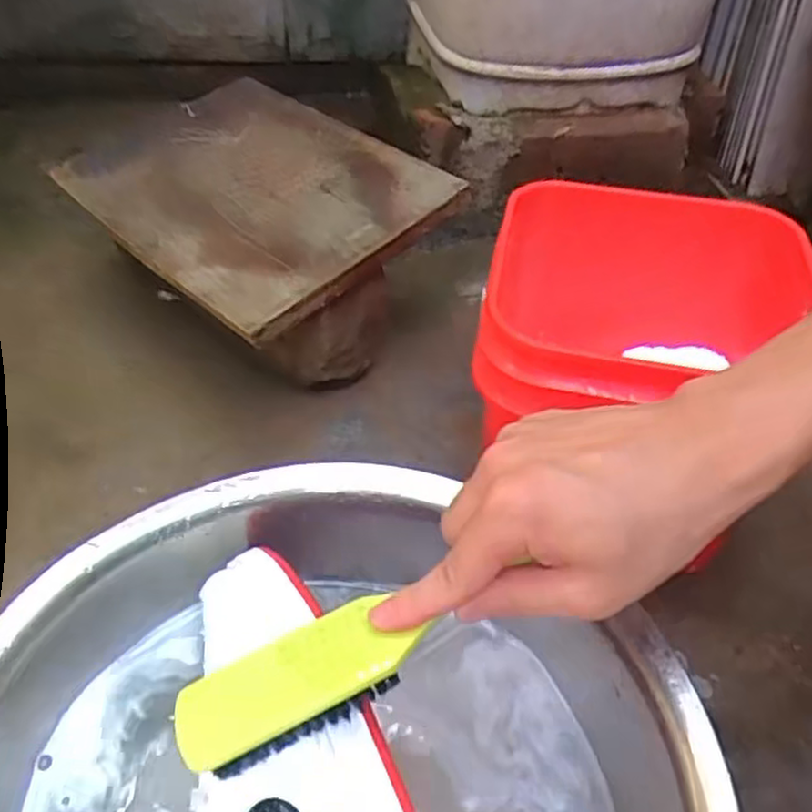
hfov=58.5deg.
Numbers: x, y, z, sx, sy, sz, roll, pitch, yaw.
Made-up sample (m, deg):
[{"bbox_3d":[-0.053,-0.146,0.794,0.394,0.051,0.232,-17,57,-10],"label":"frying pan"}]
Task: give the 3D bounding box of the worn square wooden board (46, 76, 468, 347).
[{"bbox_3d":[-0.134,-0.182,0.601,0.289,0.016,0.217,36,61,27],"label":"worn square wooden board"}]

